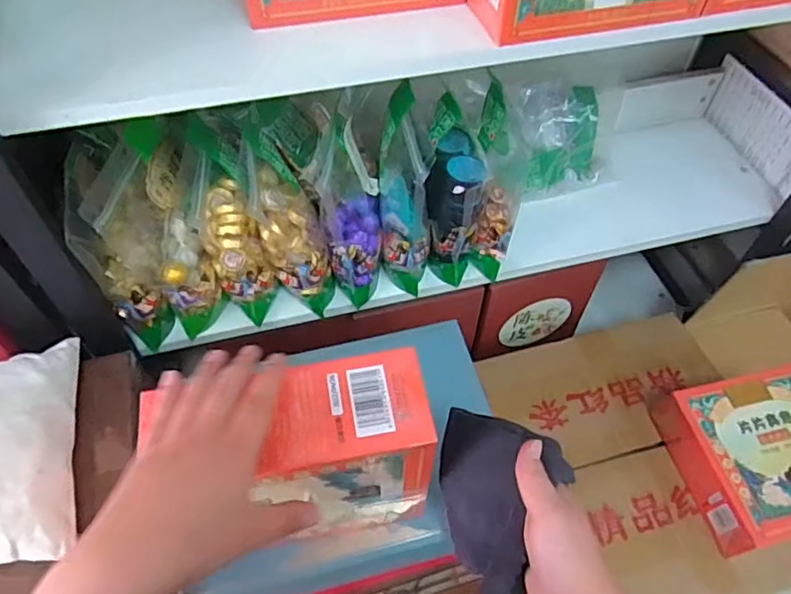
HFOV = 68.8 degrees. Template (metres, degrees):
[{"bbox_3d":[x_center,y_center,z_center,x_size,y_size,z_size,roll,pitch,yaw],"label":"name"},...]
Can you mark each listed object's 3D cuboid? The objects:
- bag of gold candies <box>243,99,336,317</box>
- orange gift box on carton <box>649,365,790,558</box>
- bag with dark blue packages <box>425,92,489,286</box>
[{"bbox_3d":[-0.124,-0.111,0.707,0.072,0.213,0.192,-7,54,-6],"label":"bag of gold candies"},{"bbox_3d":[0.506,0.214,0.789,0.211,0.087,0.205,-11,55,-8],"label":"orange gift box on carton"},{"bbox_3d":[0.072,-0.117,0.707,0.065,0.224,0.080,-1,30,-2],"label":"bag with dark blue packages"}]

